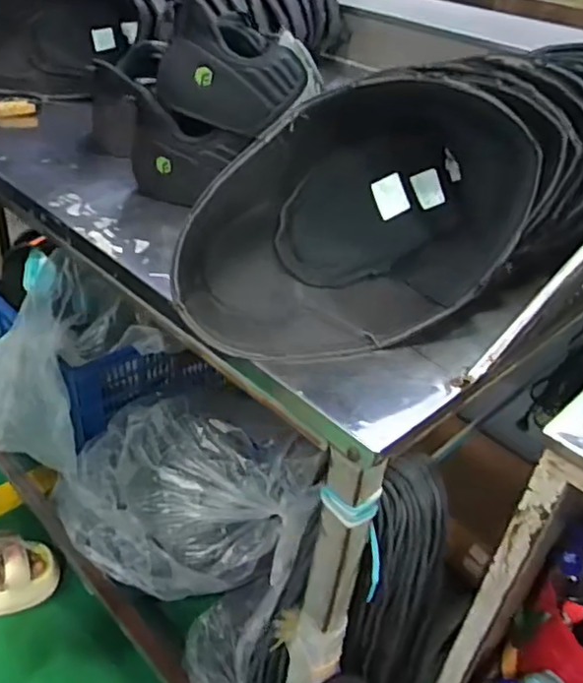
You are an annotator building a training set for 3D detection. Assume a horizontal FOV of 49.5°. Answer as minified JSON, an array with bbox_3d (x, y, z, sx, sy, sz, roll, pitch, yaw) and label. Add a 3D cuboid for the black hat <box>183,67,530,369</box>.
[{"bbox_3d":[0.066,-0.088,0.476,0.284,0.161,0.139,-24,46,-34],"label":"black hat"}]

